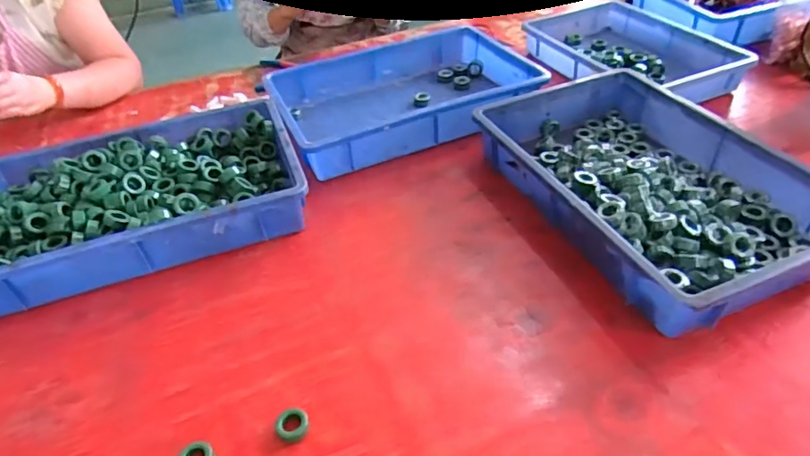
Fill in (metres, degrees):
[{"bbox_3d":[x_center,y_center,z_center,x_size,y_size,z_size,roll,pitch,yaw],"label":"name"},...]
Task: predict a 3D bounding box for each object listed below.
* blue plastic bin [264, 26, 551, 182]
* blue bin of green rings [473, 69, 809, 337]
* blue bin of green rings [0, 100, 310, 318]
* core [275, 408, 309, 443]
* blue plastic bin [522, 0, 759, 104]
[{"bbox_3d":[-0.007,-0.234,0.940,0.435,0.081,0.301,-20,42,-17],"label":"blue plastic bin"},{"bbox_3d":[0.318,-0.062,0.691,0.280,0.086,0.425,-17,41,-14],"label":"blue bin of green rings"},{"bbox_3d":[-0.378,-0.050,0.754,0.432,0.081,0.301,-17,41,-13],"label":"blue bin of green rings"},{"bbox_3d":[-0.108,0.188,0.499,0.030,0.012,0.030,-6,40,-1],"label":"core"},{"bbox_3d":[0.421,-0.334,1.008,0.248,0.071,0.370,-18,43,-14],"label":"blue plastic bin"}]

